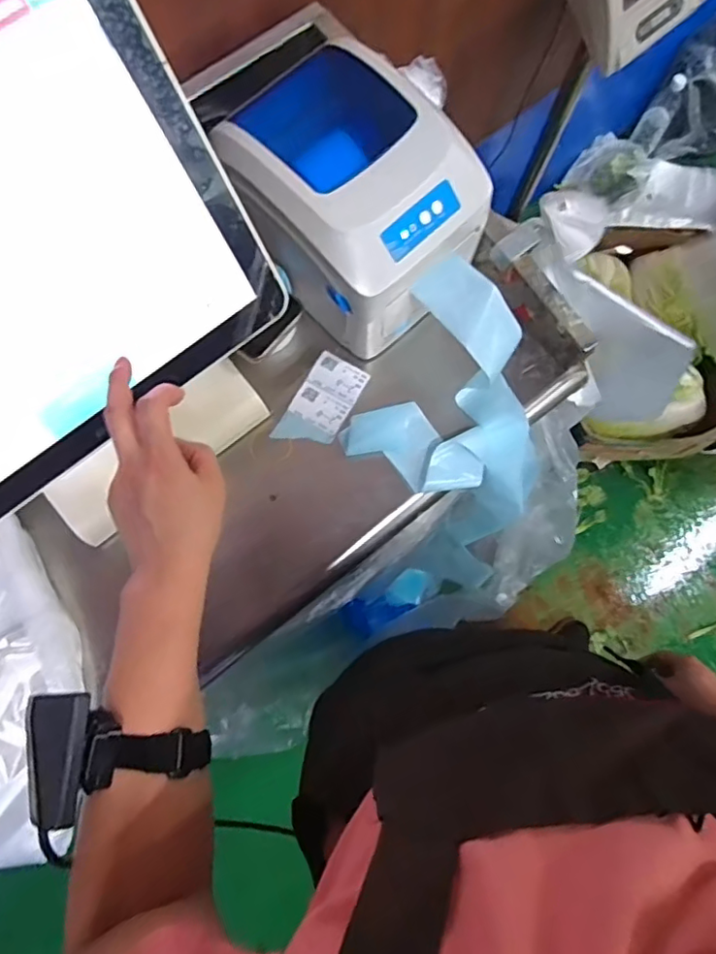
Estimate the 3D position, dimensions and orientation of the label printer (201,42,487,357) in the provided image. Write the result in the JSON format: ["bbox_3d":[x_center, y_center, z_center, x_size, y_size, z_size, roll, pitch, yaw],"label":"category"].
[{"bbox_3d":[-0.006,-0.267,0.555,0.213,0.154,0.167,43,82,8],"label":"label printer"}]

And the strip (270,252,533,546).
[{"bbox_3d":[0.086,-0.073,0.625,0.275,0.219,0.198,30,80,6],"label":"strip"}]

